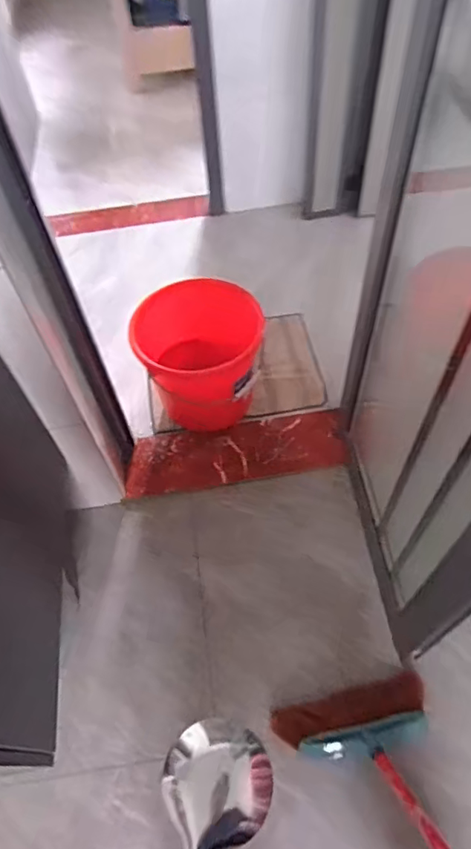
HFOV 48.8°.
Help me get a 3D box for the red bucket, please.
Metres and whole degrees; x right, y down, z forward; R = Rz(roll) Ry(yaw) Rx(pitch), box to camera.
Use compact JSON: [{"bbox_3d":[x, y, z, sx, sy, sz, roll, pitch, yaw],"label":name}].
[{"bbox_3d":[-0.085,-0.179,1.389,0.326,0.289,0.269,-11,56,-5],"label":"red bucket"}]

